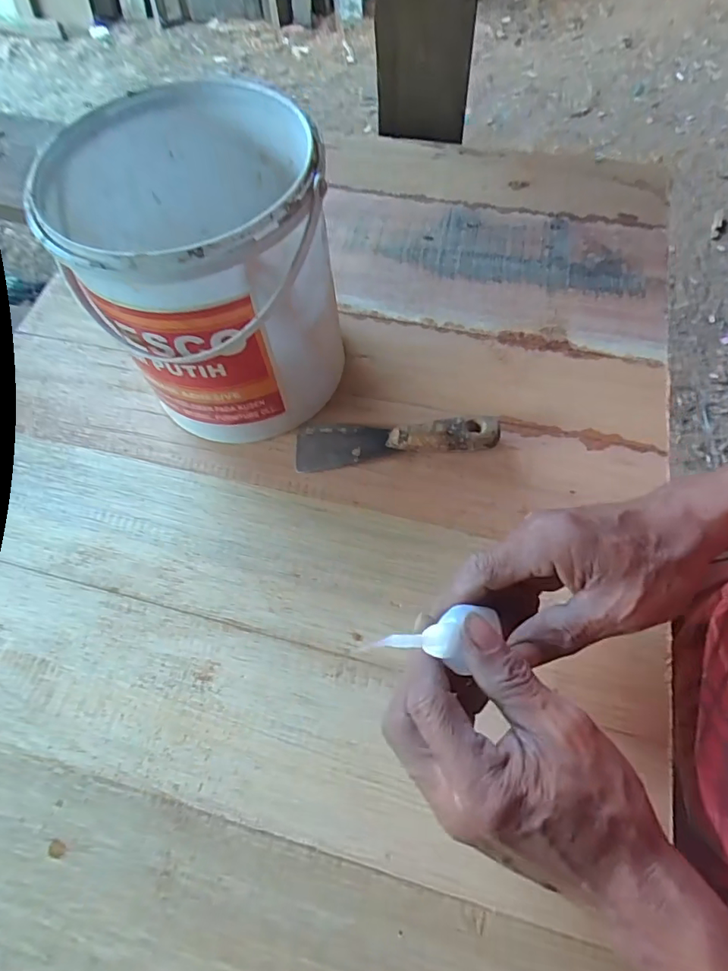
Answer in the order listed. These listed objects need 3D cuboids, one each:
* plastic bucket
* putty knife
[{"bbox_3d":[-0.113,-0.155,0.410,0.167,0.191,0.178,-2,63,3],"label":"plastic bucket"},{"bbox_3d":[0.024,-0.040,0.436,0.160,0.024,0.041,-4,63,2],"label":"putty knife"}]

